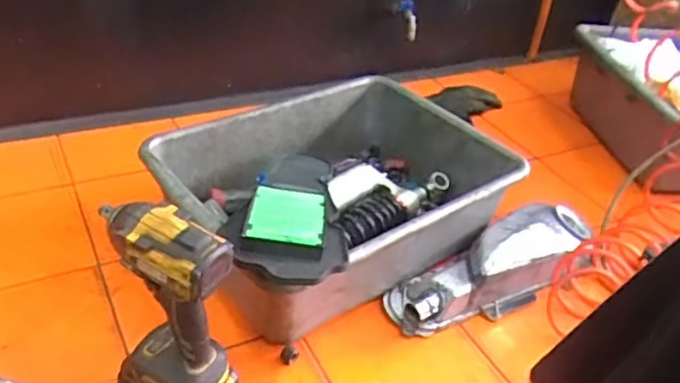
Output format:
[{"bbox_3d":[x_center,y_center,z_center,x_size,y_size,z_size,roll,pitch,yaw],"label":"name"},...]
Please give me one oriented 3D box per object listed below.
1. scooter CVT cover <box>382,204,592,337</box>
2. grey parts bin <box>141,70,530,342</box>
[{"bbox_3d":[0.222,0.104,0.879,0.339,0.079,0.105,-13,40,-26],"label":"scooter CVT cover"},{"bbox_3d":[-0.011,0.008,0.896,0.447,0.161,0.349,-25,46,-37],"label":"grey parts bin"}]

